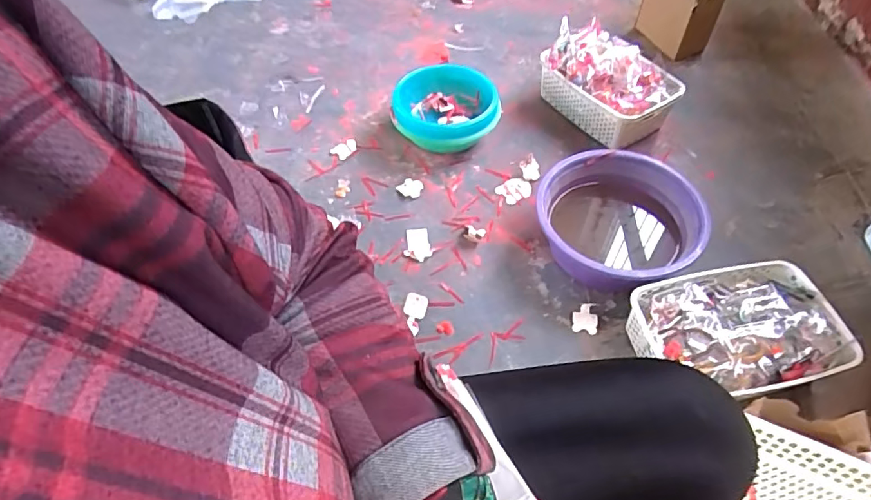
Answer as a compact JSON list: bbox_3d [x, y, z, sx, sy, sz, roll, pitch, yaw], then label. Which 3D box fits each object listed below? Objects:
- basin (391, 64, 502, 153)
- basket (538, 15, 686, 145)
[{"bbox_3d":[0.020,-0.301,1.152,0.215,0.114,0.233,-1,53,1],"label":"basin"},{"bbox_3d":[0.380,-0.376,1.160,0.170,0.153,0.303,-30,58,-20],"label":"basket"}]

